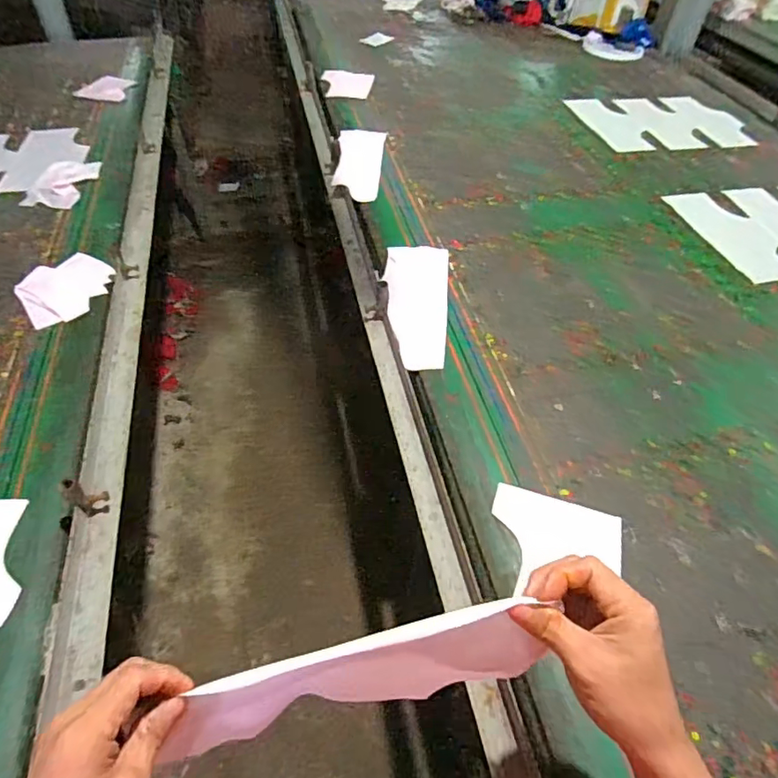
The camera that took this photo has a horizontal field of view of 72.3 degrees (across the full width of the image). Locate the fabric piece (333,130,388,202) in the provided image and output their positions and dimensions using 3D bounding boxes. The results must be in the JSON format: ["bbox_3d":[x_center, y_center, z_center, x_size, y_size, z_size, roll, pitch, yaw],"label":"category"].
[{"bbox_3d":[-0.066,-0.515,1.198,0.105,0.030,0.279,5,49,1],"label":"fabric piece"}]

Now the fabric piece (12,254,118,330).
[{"bbox_3d":[-0.581,-0.185,0.965,0.156,0.018,0.174,-29,57,-25],"label":"fabric piece"}]

